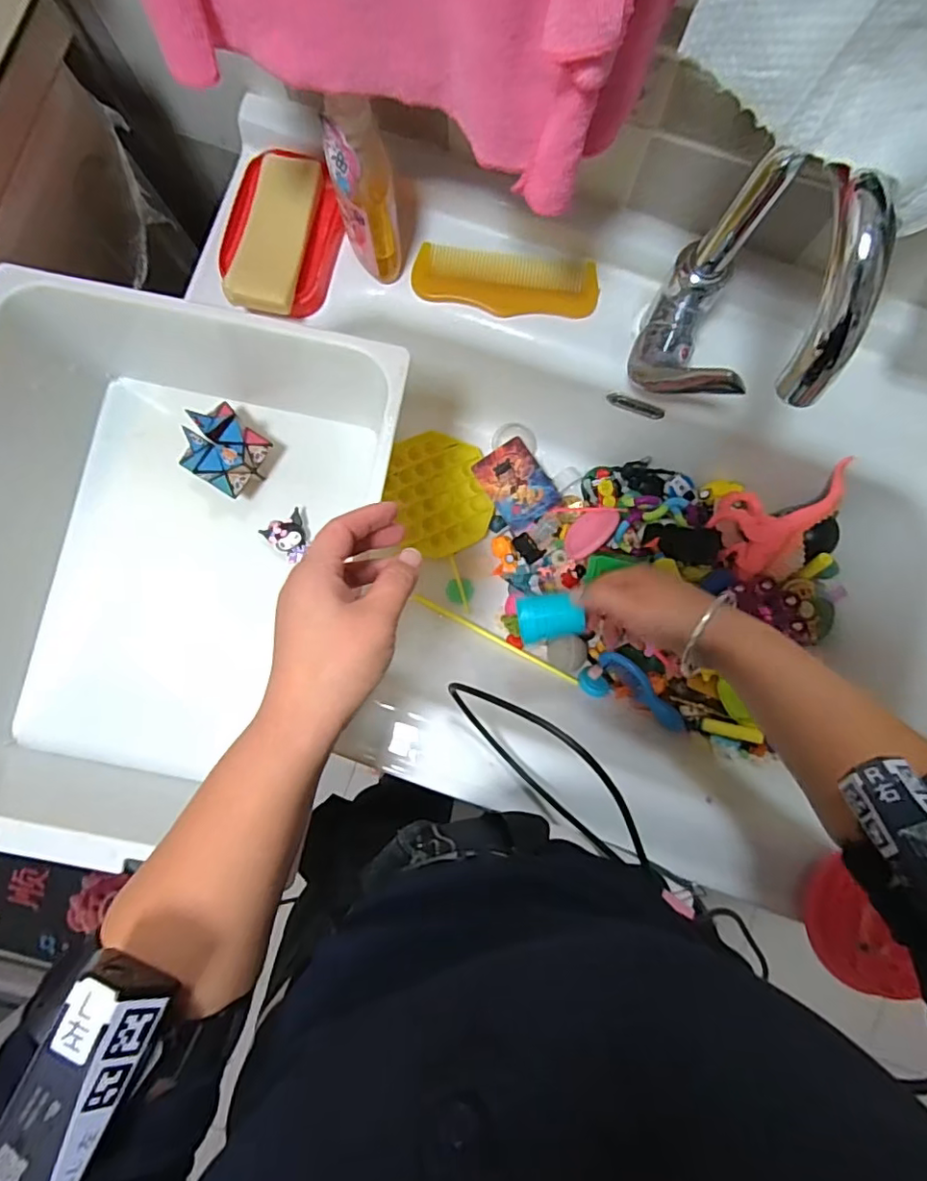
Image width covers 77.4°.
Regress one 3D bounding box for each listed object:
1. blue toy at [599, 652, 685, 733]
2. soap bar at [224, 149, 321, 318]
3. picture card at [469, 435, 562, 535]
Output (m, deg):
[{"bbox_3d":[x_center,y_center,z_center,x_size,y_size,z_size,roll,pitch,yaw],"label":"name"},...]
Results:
[{"bbox_3d":[0.178,0.097,0.571,0.022,0.023,0.101,-44,86,-3],"label":"blue toy"},{"bbox_3d":[-0.154,-0.292,0.472,0.052,0.016,0.134,10,86,2],"label":"soap bar"},{"bbox_3d":[0.055,-0.112,0.605,0.061,0.007,0.086,-33,79,5],"label":"picture card"}]

